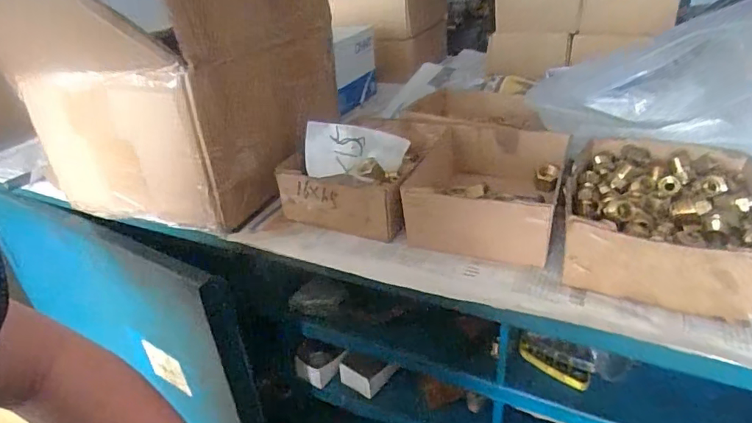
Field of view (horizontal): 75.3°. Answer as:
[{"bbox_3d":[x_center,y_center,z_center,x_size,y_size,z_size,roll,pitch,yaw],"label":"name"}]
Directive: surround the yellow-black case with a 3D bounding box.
[{"bbox_3d":[0.164,0.134,0.449,0.026,0.023,0.068,-29,37,-36],"label":"yellow-black case"}]

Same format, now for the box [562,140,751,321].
[{"bbox_3d":[0.227,0.002,0.379,0.139,0.056,0.177,10,33,25],"label":"box"}]

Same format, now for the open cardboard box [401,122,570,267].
[{"bbox_3d":[0.102,-0.022,0.445,0.138,0.058,0.157,7,32,21],"label":"open cardboard box"}]

